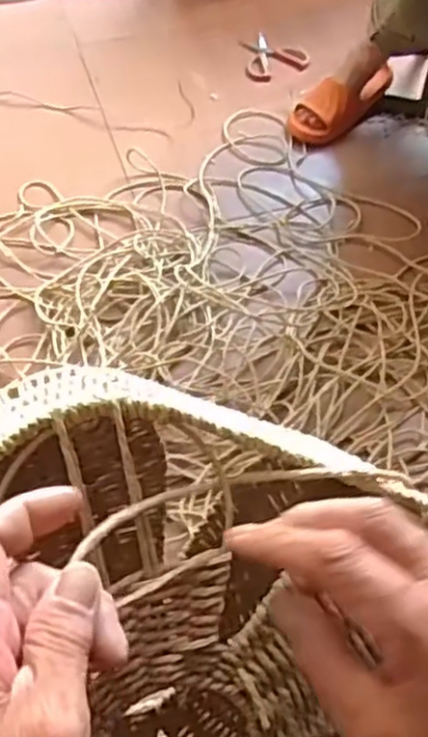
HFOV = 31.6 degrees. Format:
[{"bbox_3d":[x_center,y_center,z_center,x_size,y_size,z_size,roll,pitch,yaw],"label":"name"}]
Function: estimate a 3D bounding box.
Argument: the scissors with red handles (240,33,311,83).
[{"bbox_3d":[0.123,-0.623,1.514,0.129,0.007,0.157,-5,54,-4],"label":"scissors with red handles"}]

